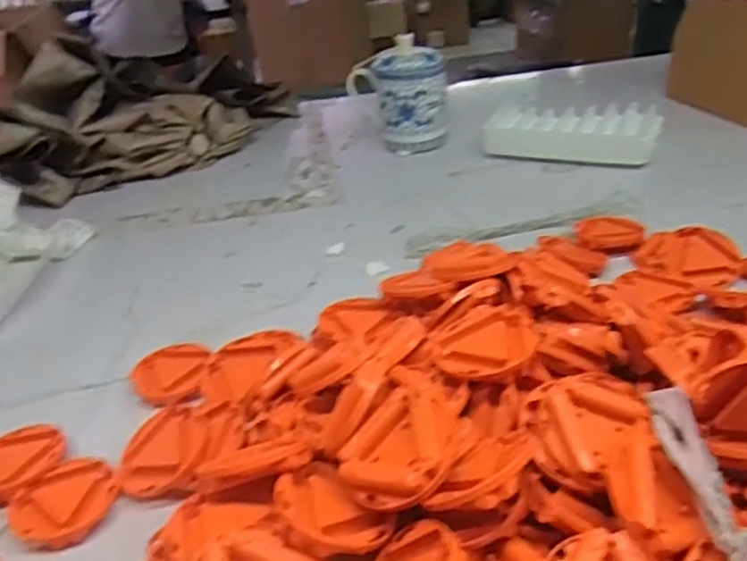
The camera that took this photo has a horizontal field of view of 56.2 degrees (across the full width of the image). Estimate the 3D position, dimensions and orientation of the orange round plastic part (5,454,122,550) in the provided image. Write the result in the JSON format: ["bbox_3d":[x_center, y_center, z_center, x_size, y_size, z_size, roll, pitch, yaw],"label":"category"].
[{"bbox_3d":[-0.192,0.138,0.436,0.061,0.014,0.058,-6,29,3],"label":"orange round plastic part"}]

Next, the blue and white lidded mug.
[{"bbox_3d":[0.035,-0.234,0.914,0.124,0.135,0.080,-9,29,-2],"label":"blue and white lidded mug"}]

